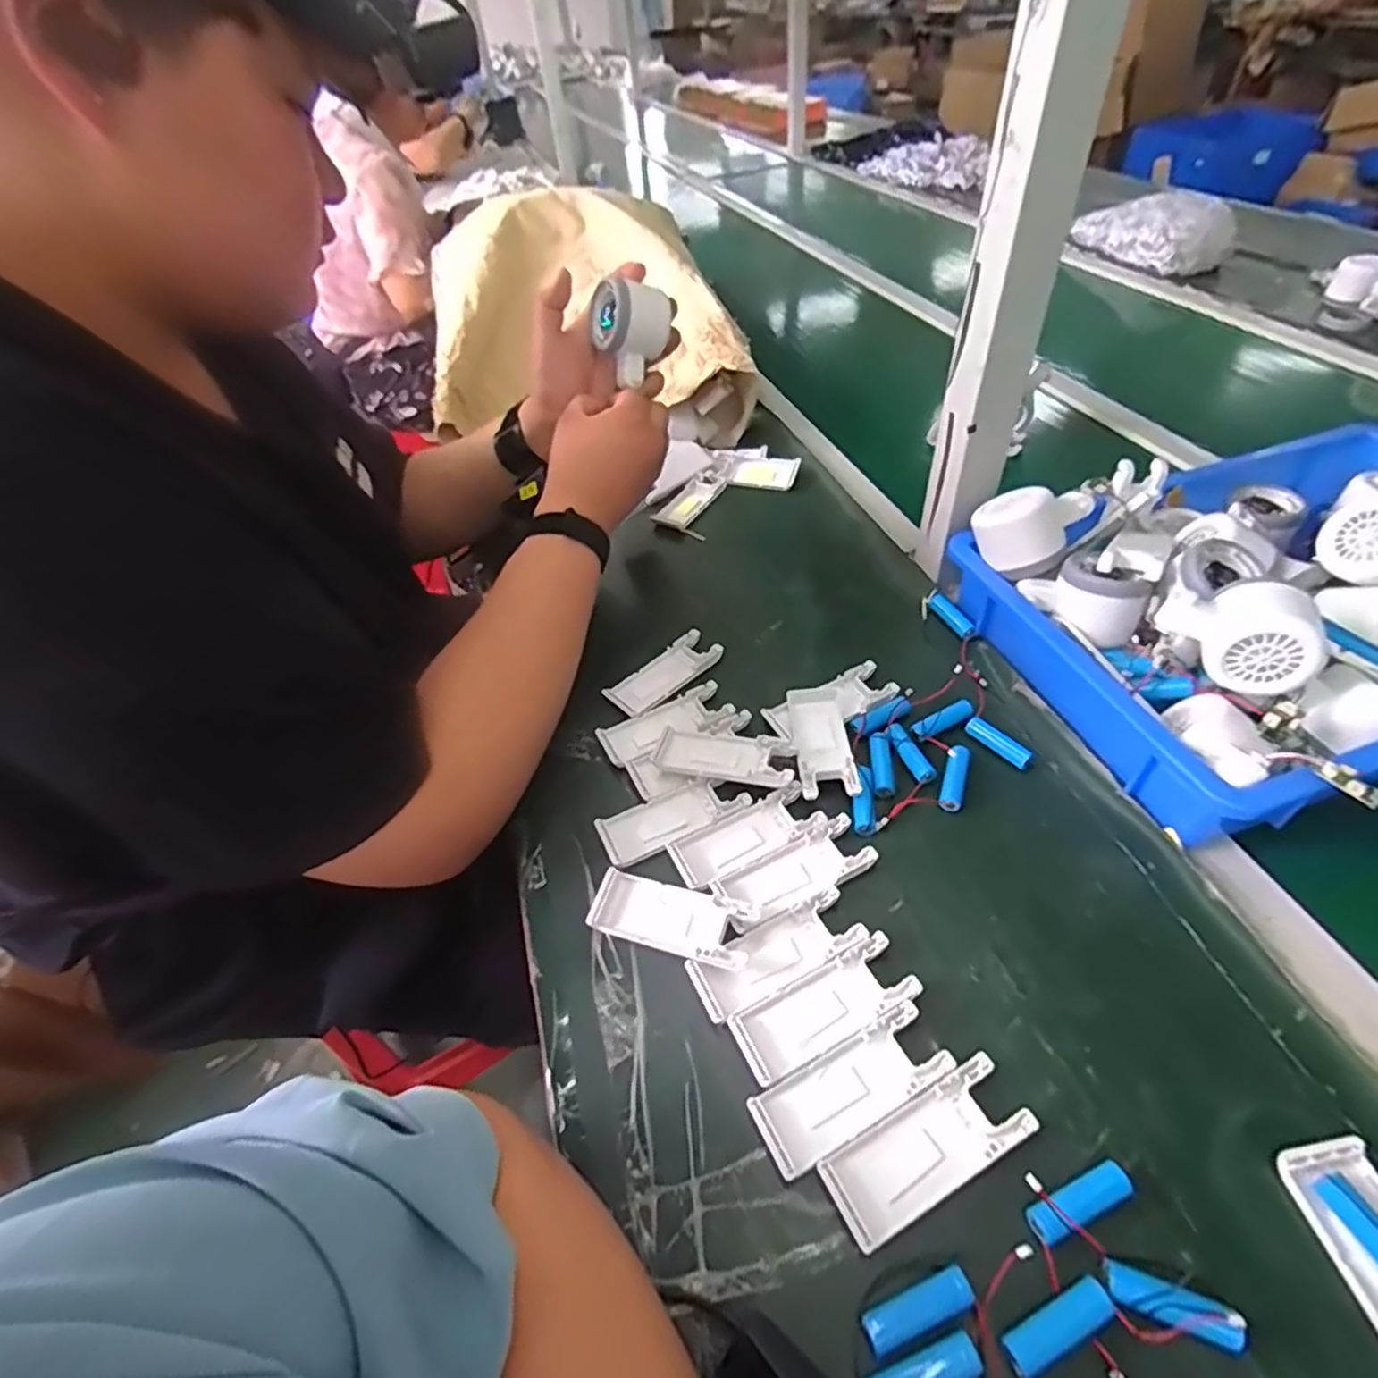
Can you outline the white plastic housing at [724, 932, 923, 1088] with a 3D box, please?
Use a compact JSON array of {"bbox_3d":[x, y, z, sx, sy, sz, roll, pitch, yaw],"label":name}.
[{"bbox_3d":[0.077,0.180,0.387,0.104,0.009,0.039,-23,48,-15],"label":"white plastic housing"}]

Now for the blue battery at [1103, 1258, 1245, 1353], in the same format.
[{"bbox_3d":[0.204,0.261,0.288,0.048,0.011,0.015,15,50,20],"label":"blue battery"}]

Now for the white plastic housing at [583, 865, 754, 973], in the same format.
[{"bbox_3d":[-0.011,0.144,0.426,0.101,0.017,0.041,10,49,17],"label":"white plastic housing"}]

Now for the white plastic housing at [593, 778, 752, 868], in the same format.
[{"bbox_3d":[-0.012,0.090,0.483,0.102,0.007,0.039,-24,48,-15],"label":"white plastic housing"}]

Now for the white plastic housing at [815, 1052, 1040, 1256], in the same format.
[{"bbox_3d":[0.118,0.229,0.338,0.104,0.009,0.040,-24,48,-15],"label":"white plastic housing"}]

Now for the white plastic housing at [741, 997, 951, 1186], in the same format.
[{"bbox_3d":[0.086,0.210,0.359,0.105,0.005,0.039,-24,48,-15],"label":"white plastic housing"}]

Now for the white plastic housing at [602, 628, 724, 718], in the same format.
[{"bbox_3d":[-0.019,-0.014,0.579,0.102,0.006,0.042,-36,52,-25],"label":"white plastic housing"}]

